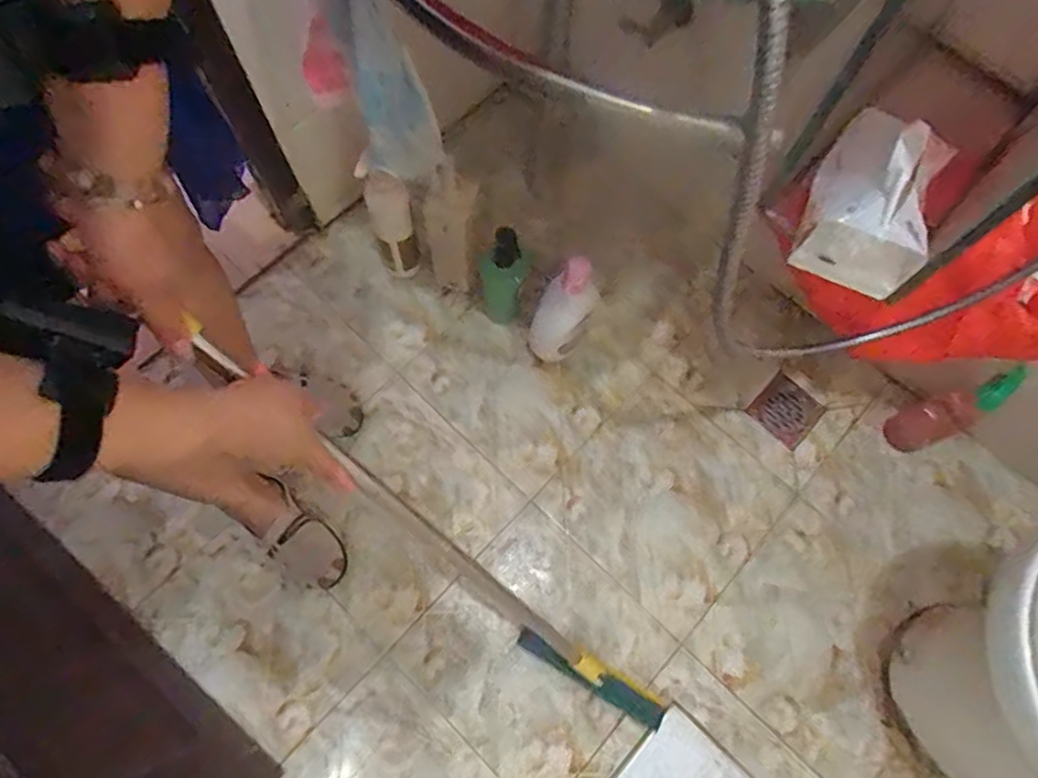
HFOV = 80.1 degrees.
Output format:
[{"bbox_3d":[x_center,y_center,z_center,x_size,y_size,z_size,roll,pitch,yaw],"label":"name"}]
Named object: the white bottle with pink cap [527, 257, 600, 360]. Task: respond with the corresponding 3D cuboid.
[{"bbox_3d":[0.064,-0.114,0.920,0.086,0.230,0.069,12,71,2],"label":"white bottle with pink cap"}]

